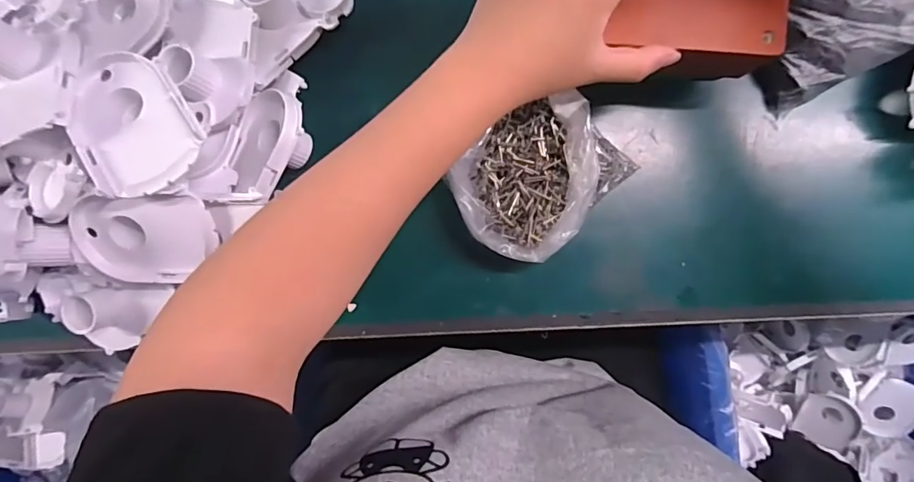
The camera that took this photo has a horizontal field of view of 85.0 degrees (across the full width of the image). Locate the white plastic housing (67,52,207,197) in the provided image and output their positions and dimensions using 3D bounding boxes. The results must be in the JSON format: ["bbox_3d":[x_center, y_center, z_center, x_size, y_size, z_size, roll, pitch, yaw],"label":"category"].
[{"bbox_3d":[-0.191,-0.072,0.297,0.061,0.032,0.089,-34,90,0],"label":"white plastic housing"}]

